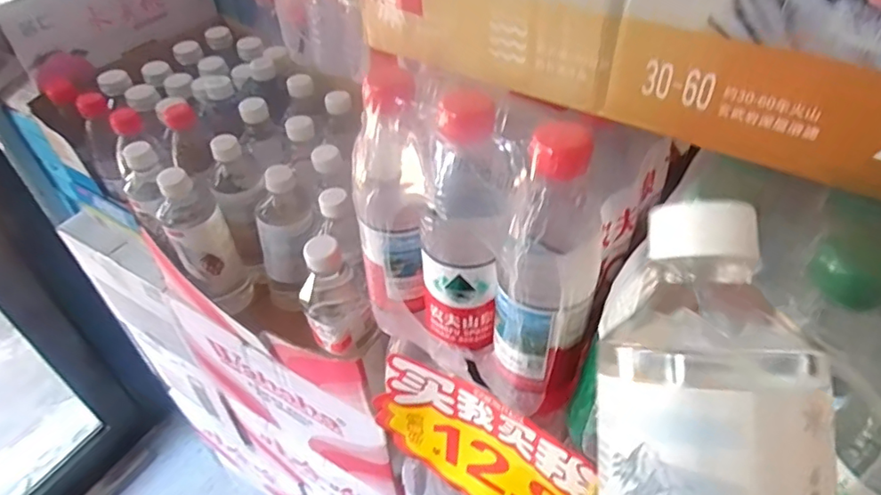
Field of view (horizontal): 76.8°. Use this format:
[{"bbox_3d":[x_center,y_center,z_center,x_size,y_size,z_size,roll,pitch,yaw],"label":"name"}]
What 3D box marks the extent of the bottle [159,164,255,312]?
[{"bbox_3d":[-0.274,0.000,0.655,0.069,0.213,0.053,-26,51,-23],"label":"bottle"}]

